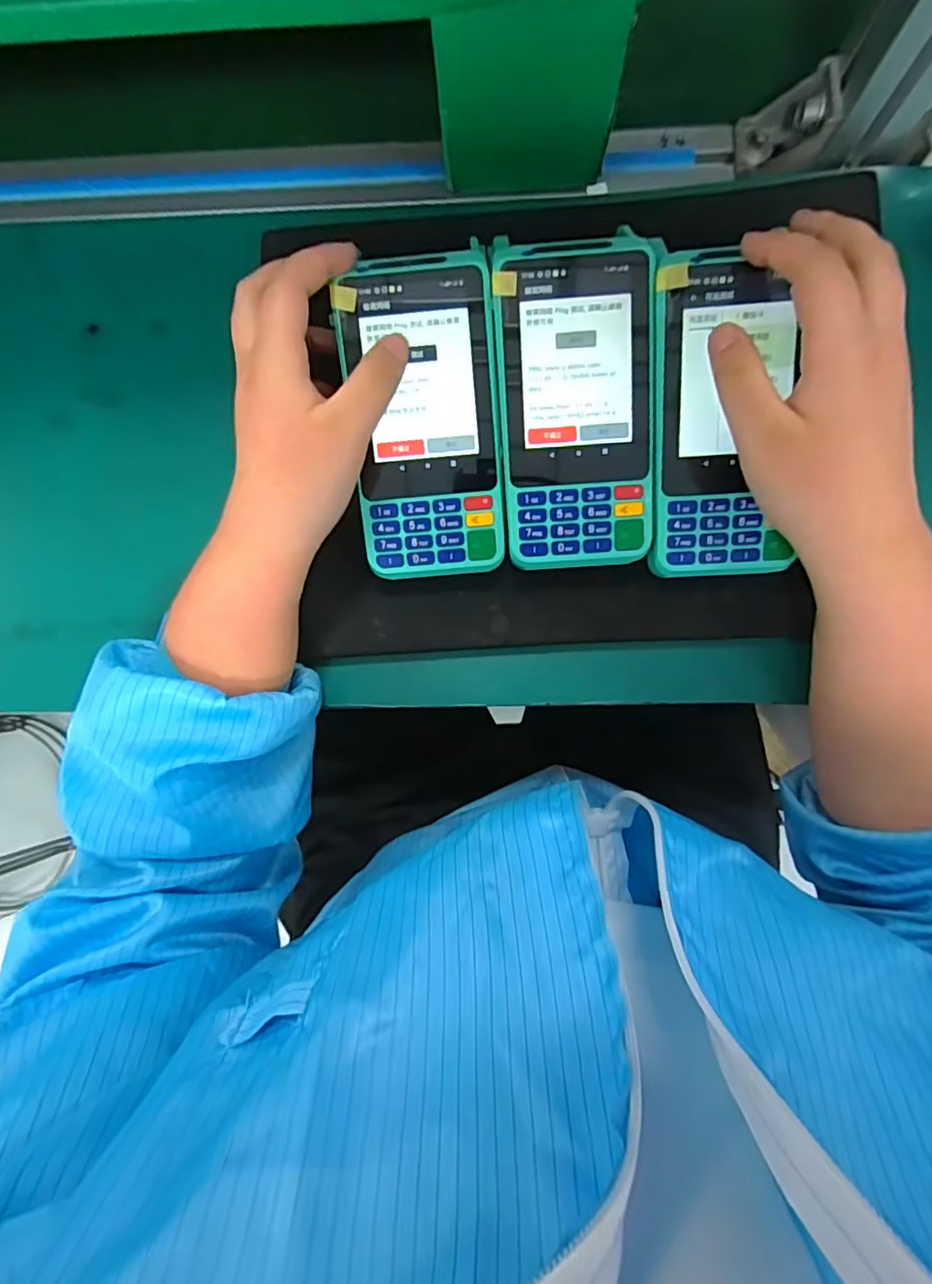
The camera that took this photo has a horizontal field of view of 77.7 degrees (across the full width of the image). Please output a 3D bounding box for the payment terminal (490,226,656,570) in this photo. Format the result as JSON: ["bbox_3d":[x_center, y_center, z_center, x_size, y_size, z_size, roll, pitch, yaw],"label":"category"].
[{"bbox_3d":[0.053,-0.114,0.290,0.071,0.024,0.150,-4,101,1],"label":"payment terminal"}]

